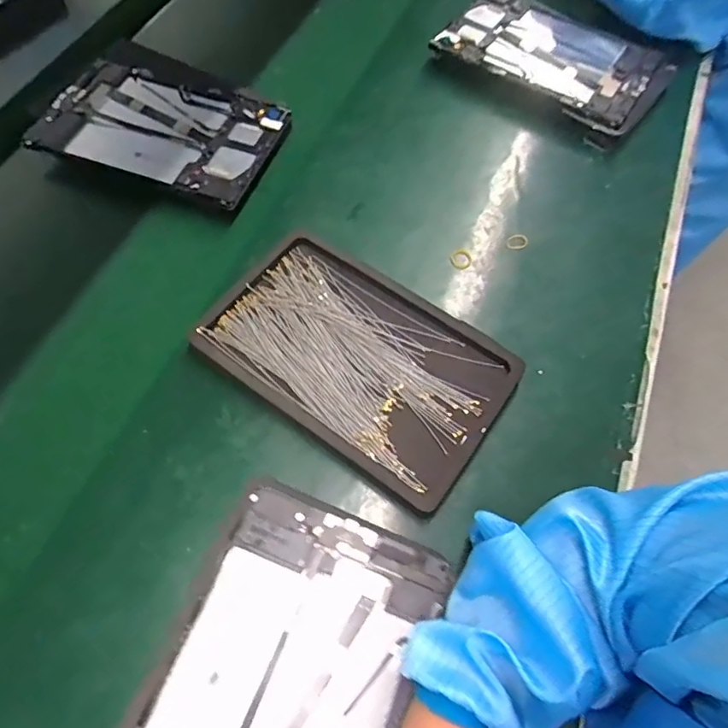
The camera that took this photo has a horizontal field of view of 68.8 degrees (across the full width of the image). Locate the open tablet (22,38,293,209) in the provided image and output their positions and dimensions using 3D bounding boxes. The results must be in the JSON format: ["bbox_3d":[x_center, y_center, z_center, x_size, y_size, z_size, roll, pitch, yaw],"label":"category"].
[{"bbox_3d":[-0.211,-0.262,0.578,0.243,0.020,0.174,20,63,7],"label":"open tablet"}]

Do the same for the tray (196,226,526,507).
[{"bbox_3d":[-0.005,-0.006,0.452,0.243,0.023,0.156,34,65,14],"label":"tray"}]

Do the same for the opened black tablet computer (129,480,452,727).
[{"bbox_3d":[-0.054,0.207,0.324,0.149,0.006,0.241,20,64,8],"label":"opened black tablet computer"}]

